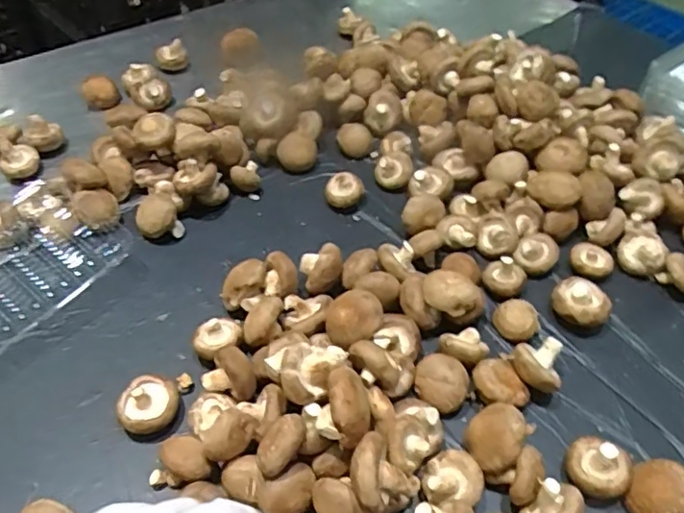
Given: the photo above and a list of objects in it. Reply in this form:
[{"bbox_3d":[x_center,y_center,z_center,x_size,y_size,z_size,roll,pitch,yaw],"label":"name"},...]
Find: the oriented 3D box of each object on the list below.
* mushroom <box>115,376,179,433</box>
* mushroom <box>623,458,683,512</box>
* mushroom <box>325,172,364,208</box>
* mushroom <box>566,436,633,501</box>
[{"bbox_3d":[-0.150,0.115,0.447,0.045,0.028,0.042,1,48,-1],"label":"mushroom"},{"bbox_3d":[0.228,0.171,0.414,0.043,0.034,0.038,-34,58,-28],"label":"mushroom"},{"bbox_3d":[0.002,-0.072,0.625,0.040,0.024,0.035,-6,49,-7],"label":"mushroom"},{"bbox_3d":[0.187,0.157,0.421,0.044,0.038,0.041,1,48,-1],"label":"mushroom"}]

